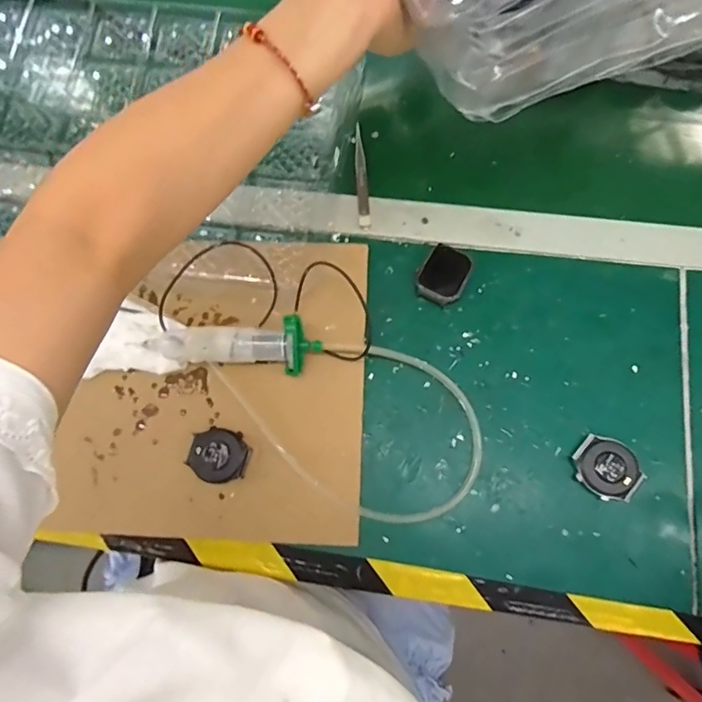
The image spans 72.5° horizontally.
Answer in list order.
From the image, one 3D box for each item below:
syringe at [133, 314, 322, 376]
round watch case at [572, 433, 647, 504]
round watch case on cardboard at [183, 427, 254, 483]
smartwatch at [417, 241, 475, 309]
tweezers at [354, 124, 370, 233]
[{"bbox_3d":[-0.099,-0.006,0.404,0.146,0.037,0.043,3,76,4],"label":"syringe"},{"bbox_3d":[0.205,0.094,0.381,0.051,0.012,0.044,40,81,11],"label":"round watch case"},{"bbox_3d":[-0.109,0.086,0.394,0.047,0.015,0.043,-1,77,2],"label":"round watch case on cardboard"},{"bbox_3d":[0.084,-0.069,0.428,0.040,0.012,0.057,27,79,8],"label":"smartwatch"},{"bbox_3d":[0.010,-0.170,0.462,0.011,0.004,0.112,-4,76,2],"label":"tweezers"}]

